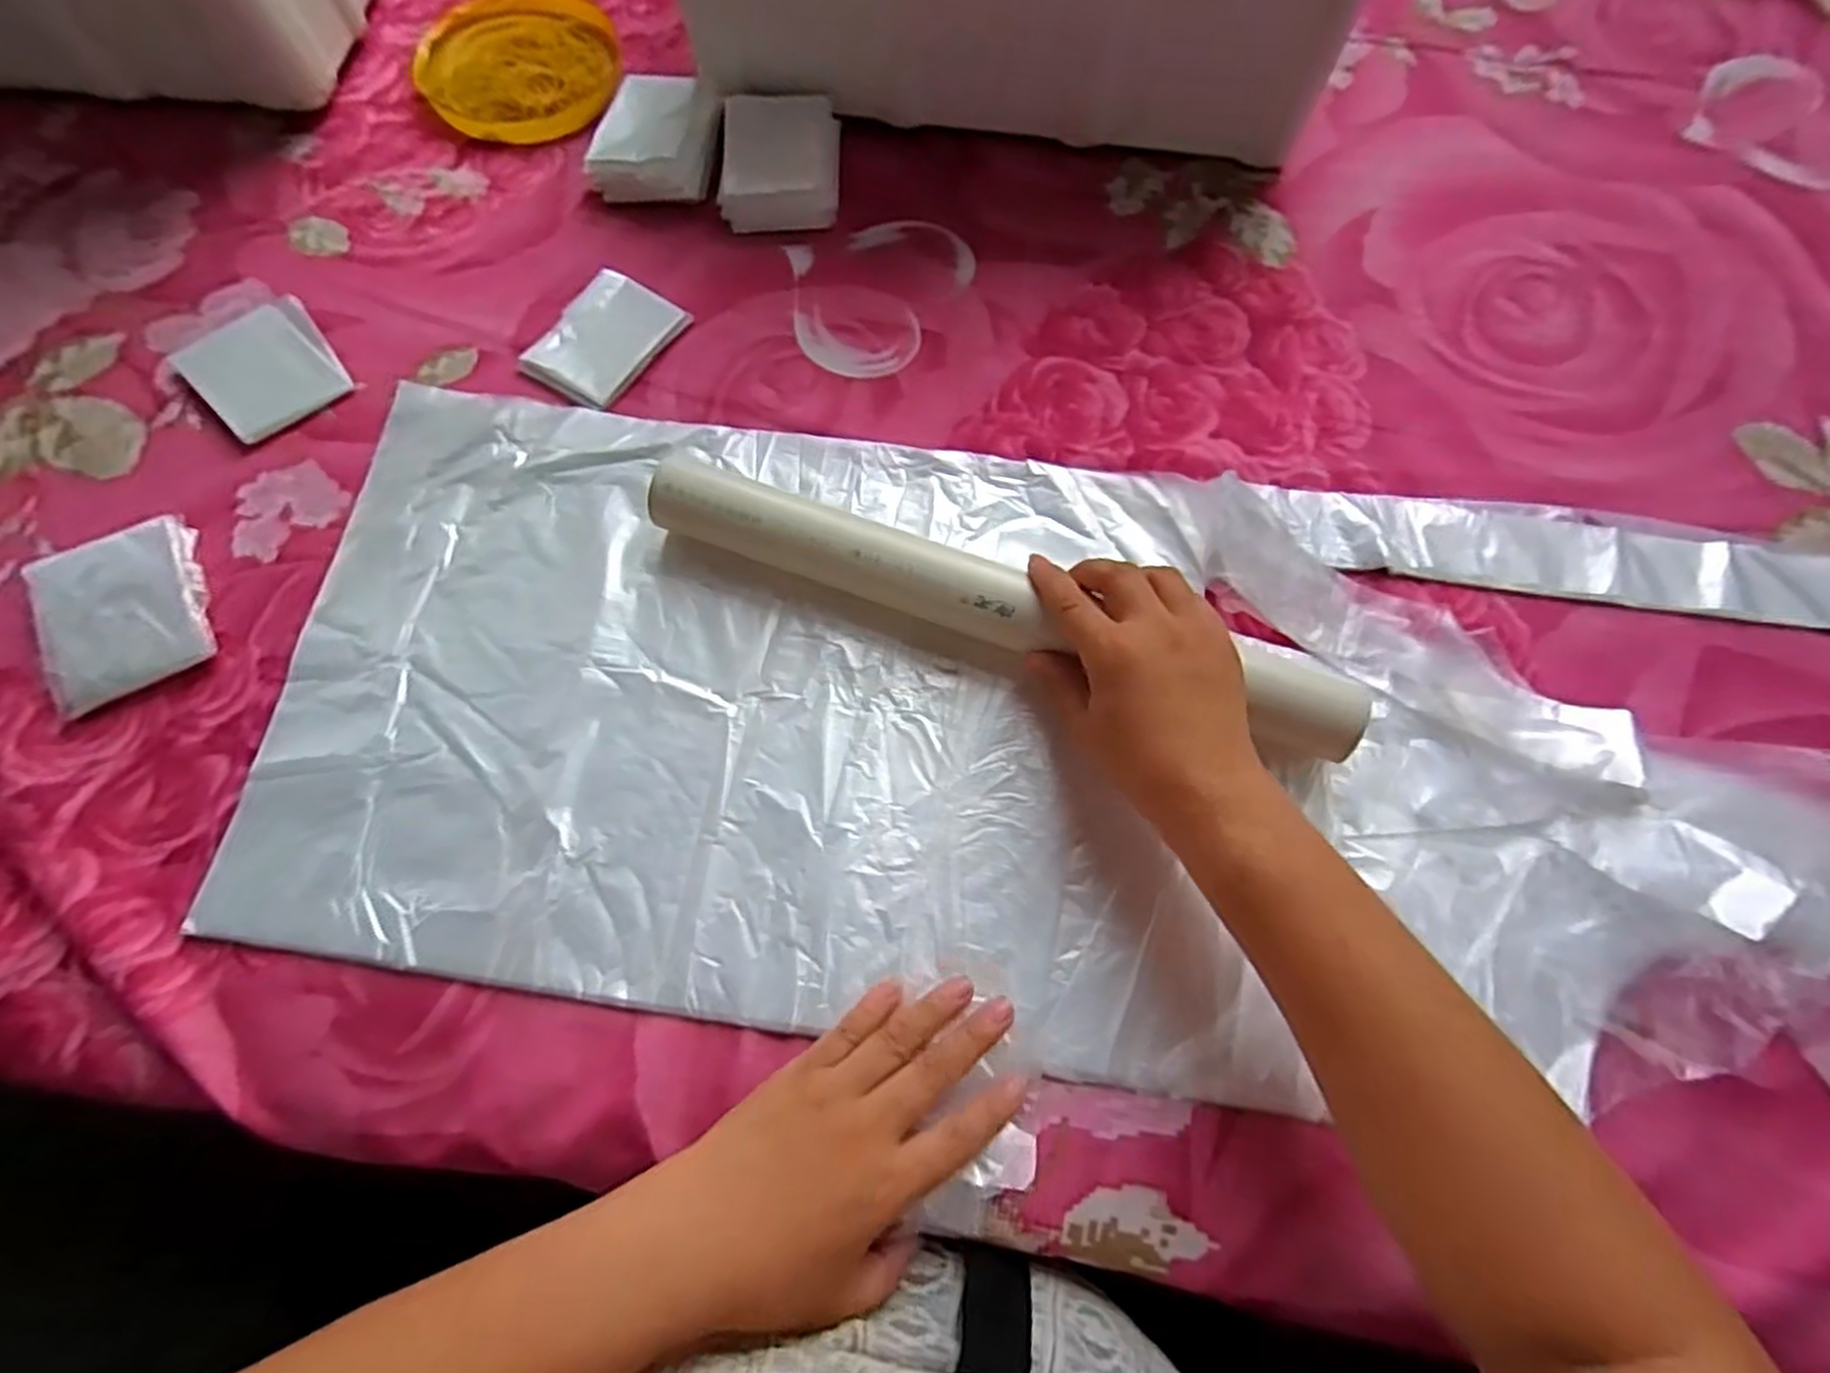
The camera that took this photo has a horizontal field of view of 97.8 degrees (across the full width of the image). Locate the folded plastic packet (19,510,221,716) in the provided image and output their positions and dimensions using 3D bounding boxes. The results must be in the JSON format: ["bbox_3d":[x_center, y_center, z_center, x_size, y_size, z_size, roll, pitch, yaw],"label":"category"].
[{"bbox_3d":[-0.412,-0.040,0.410,0.079,0.016,0.088,-26,74,-9],"label":"folded plastic packet"}]

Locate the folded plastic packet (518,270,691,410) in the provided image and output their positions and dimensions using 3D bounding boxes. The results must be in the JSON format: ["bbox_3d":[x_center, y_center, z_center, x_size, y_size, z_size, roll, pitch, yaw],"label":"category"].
[{"bbox_3d":[-0.186,-0.210,0.477,0.066,0.008,0.088,30,74,9],"label":"folded plastic packet"}]

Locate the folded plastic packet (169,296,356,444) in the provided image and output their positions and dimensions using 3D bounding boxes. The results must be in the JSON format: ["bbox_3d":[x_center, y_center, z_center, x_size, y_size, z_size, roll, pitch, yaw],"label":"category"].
[{"bbox_3d":[-0.384,-0.189,0.472,0.075,0.016,0.084,-43,78,-13],"label":"folded plastic packet"}]

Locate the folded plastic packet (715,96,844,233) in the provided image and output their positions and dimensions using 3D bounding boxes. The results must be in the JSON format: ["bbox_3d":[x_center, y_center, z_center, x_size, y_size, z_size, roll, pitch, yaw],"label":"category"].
[{"bbox_3d":[-0.086,-0.337,0.512,0.073,0.033,0.091,2,72,0],"label":"folded plastic packet"}]

